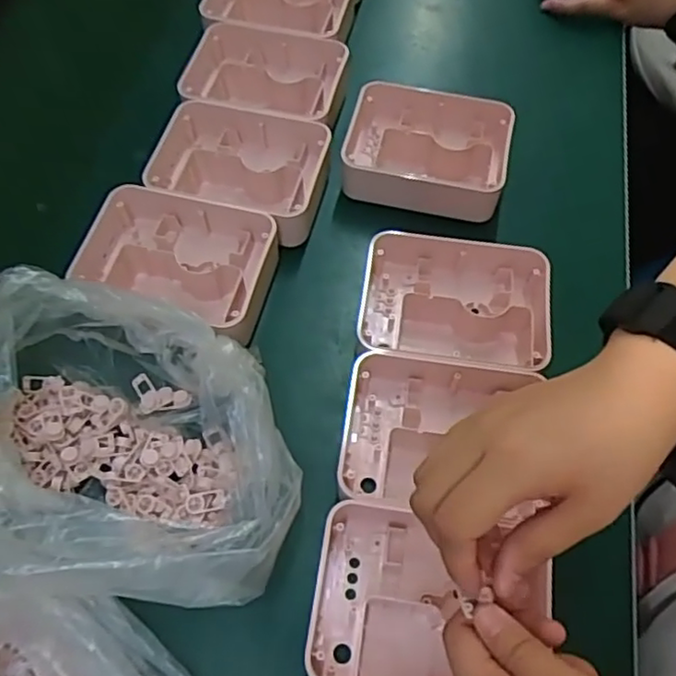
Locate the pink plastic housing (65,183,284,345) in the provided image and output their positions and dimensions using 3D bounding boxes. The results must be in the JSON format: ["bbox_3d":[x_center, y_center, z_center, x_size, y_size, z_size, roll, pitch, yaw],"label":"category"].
[{"bbox_3d":[-0.114,-0.053,0.469,0.145,0.044,0.097,17,63,8],"label":"pink plastic housing"}]

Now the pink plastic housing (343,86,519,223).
[{"bbox_3d":[0.072,-0.152,0.528,0.133,0.038,0.104,10,62,4],"label":"pink plastic housing"}]

